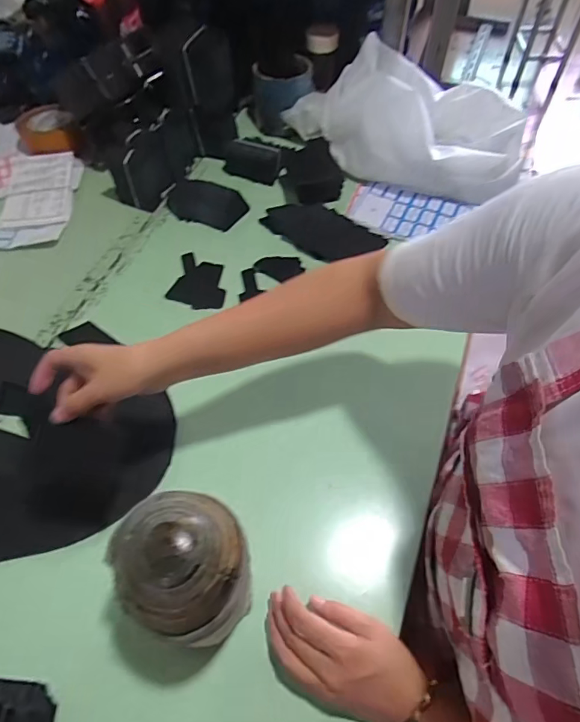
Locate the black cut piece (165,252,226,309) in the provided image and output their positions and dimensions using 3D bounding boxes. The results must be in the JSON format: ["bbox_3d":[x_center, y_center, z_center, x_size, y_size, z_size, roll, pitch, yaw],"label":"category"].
[{"bbox_3d":[-0.133,-0.118,0.707,0.080,0.005,0.097,11,55,2],"label":"black cut piece"}]

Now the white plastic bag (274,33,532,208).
[{"bbox_3d":[0.211,-0.420,0.803,0.387,0.134,0.236,35,64,21],"label":"white plastic bag"}]

